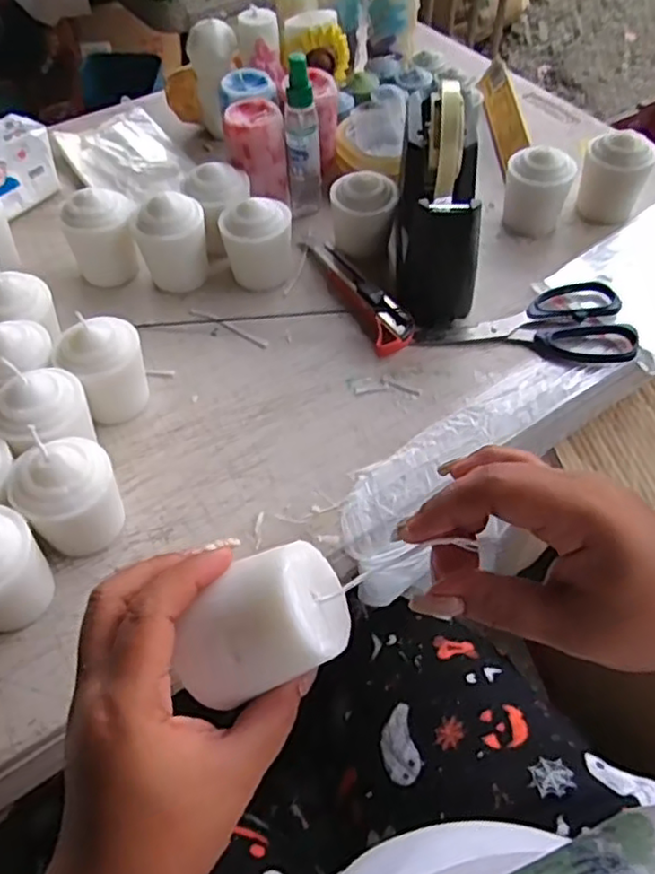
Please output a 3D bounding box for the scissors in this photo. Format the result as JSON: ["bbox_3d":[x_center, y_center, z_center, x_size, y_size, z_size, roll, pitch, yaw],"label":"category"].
[{"bbox_3d":[0.160,-0.093,0.531,0.163,0.012,0.076,3,54,3],"label":"scissors"}]

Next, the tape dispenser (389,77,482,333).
[{"bbox_3d":[0.090,-0.191,0.523,0.065,0.127,0.168,6,55,4],"label":"tape dispenser"}]

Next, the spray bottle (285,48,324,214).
[{"bbox_3d":[-0.021,-0.258,0.578,0.031,0.133,0.025,-5,54,-3],"label":"spray bottle"}]

